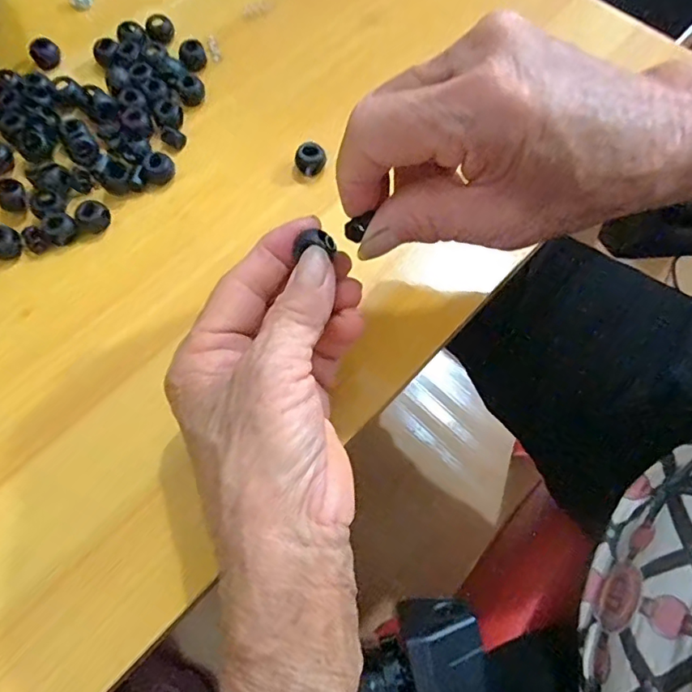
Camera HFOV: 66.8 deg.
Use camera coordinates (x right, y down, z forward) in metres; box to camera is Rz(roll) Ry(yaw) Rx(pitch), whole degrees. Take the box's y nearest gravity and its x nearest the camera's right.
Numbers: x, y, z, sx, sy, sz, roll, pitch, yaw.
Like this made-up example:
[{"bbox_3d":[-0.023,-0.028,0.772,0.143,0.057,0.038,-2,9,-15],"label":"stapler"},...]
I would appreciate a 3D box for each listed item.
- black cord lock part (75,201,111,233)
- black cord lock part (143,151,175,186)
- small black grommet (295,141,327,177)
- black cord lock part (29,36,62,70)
[{"bbox_3d":[-0.139,-0.071,0.289,0.013,0.010,0.016,29,70,13],"label":"black cord lock part"},{"bbox_3d":[-0.107,-0.102,0.300,0.015,0.010,0.014,1,67,1],"label":"black cord lock part"},{"bbox_3d":[-0.020,-0.107,0.305,0.017,0.017,0.013,0,67,1],"label":"small black grommet"},{"bbox_3d":[-0.192,-0.187,0.335,0.017,0.011,0.016,0,67,1],"label":"black cord lock part"}]

